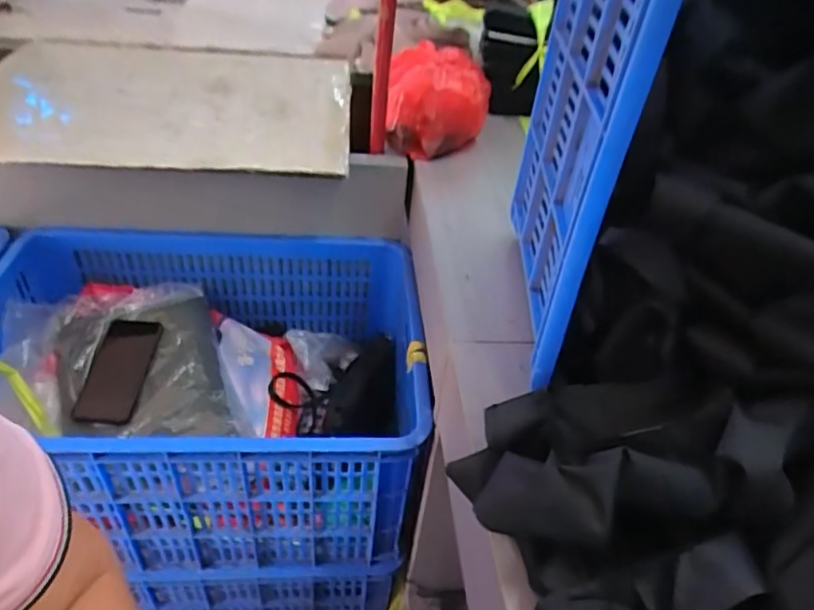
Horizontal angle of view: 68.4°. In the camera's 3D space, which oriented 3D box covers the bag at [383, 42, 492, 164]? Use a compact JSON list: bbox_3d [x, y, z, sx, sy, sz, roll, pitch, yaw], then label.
[{"bbox_3d":[0.050,-0.333,0.974,0.156,0.122,0.227,10,40,4],"label":"bag"}]

